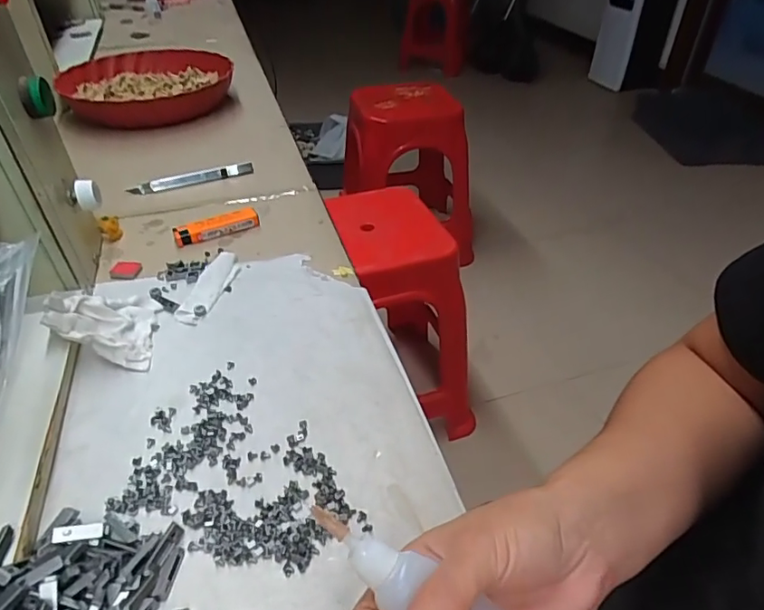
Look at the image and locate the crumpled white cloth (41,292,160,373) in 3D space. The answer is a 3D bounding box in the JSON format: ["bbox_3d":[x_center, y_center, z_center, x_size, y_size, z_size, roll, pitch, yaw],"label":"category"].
[{"bbox_3d":[-0.201,0.008,0.385,0.064,0.039,0.069,-1,40,-1],"label":"crumpled white cloth"}]

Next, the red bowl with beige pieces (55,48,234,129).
[{"bbox_3d":[-0.346,-0.325,0.772,0.238,0.045,0.221,-7,41,-8],"label":"red bowl with beige pieces"}]

